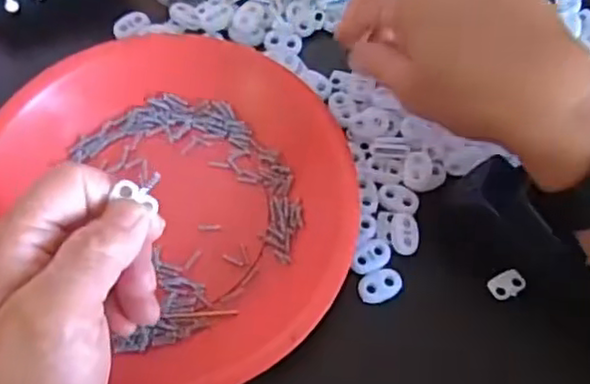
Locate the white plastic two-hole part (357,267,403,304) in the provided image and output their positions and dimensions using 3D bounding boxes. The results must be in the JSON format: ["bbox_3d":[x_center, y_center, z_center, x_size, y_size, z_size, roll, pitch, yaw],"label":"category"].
[{"bbox_3d":[0.044,0.047,0.337,0.023,0.004,0.015,-17,67,-10],"label":"white plastic two-hole part"}]

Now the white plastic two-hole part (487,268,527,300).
[{"bbox_3d":[0.110,0.048,0.342,0.019,0.004,0.013,-23,69,-13],"label":"white plastic two-hole part"}]

